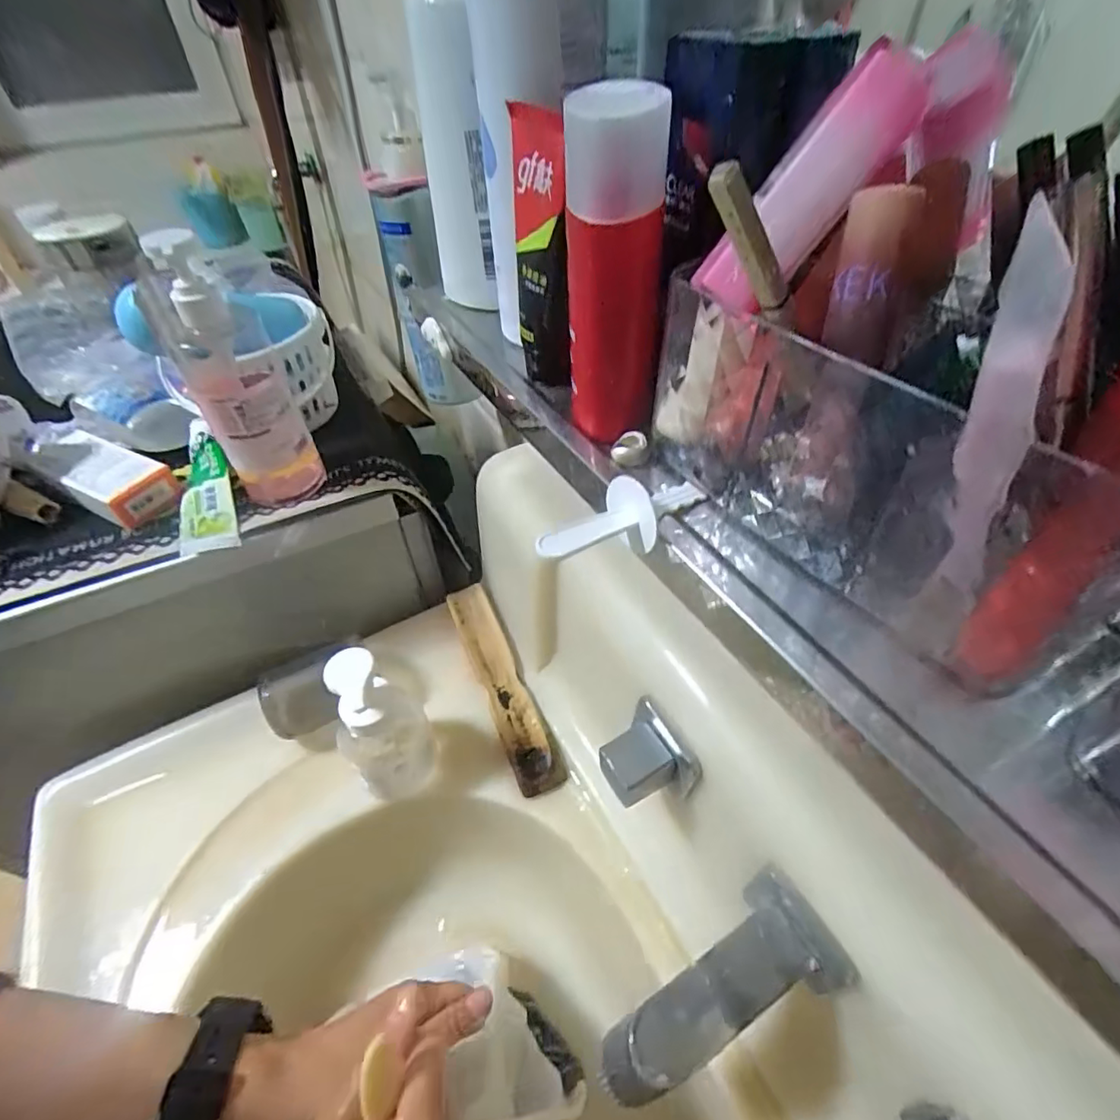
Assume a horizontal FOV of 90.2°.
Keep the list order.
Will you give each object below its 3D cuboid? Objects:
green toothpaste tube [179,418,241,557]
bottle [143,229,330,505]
[{"bbox_3d":[-0.307,-0.068,0.481,0.042,0.025,0.153,-18,49,-16],"label":"green toothpaste tube"},{"bbox_3d":[-0.240,-0.130,0.419,0.066,0.206,0.055,-26,52,-21],"label":"bottle"}]

